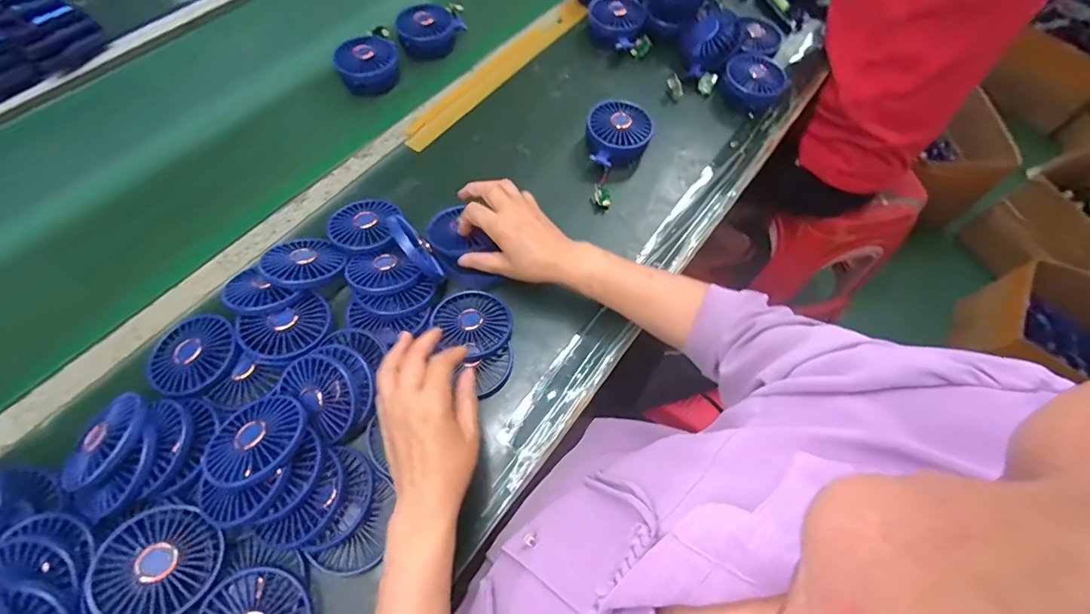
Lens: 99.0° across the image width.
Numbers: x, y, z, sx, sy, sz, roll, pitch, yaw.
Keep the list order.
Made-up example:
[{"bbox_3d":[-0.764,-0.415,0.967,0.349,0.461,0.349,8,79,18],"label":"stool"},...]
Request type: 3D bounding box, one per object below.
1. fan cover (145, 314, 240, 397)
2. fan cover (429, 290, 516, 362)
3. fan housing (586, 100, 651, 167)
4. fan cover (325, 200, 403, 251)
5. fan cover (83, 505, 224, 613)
[{"bbox_3d":[-0.361,0.047,0.478,0.085,0.013,0.082,30,65,13],"label":"fan cover"},{"bbox_3d":[-0.076,0.016,0.511,0.076,0.018,0.082,-32,68,-18],"label":"fan cover"},{"bbox_3d":[0.097,-0.231,0.633,0.087,0.052,0.080,1,62,-2],"label":"fan housing"},{"bbox_3d":[-0.214,-0.098,0.552,0.076,0.016,0.082,11,62,3],"label":"fan cover"},{"bbox_3d":[-0.319,0.210,0.382,0.081,0.022,0.090,2,58,-26],"label":"fan cover"}]

